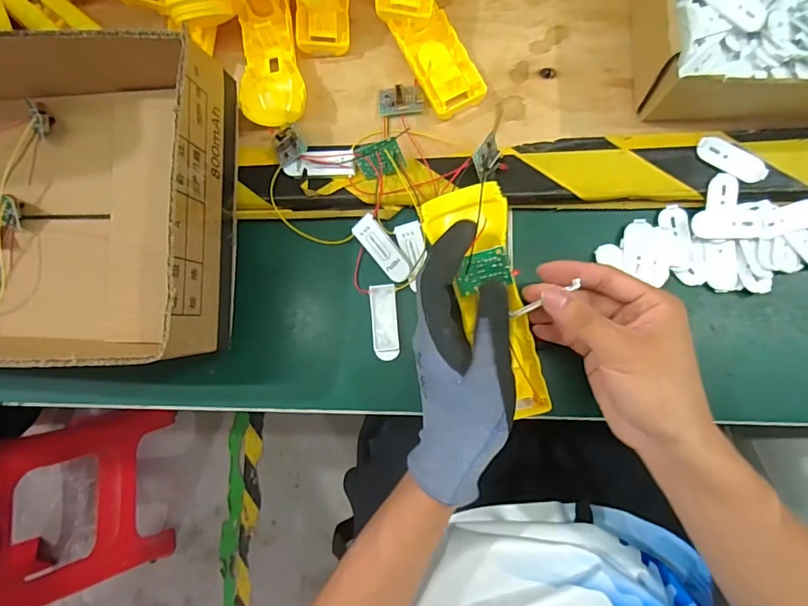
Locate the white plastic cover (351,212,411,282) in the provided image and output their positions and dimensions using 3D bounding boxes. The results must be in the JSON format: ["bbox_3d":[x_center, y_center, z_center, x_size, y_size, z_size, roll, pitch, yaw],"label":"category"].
[{"bbox_3d":[-0.017,-0.042,0.370,0.022,0.006,0.057,-42,87,17],"label":"white plastic cover"}]

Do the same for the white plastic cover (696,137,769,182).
[{"bbox_3d":[0.241,-0.105,0.347,0.050,0.005,0.018,35,87,9],"label":"white plastic cover"}]

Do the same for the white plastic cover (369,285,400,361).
[{"bbox_3d":[-0.015,0.015,0.369,0.020,0.005,0.059,-6,81,5],"label":"white plastic cover"}]

